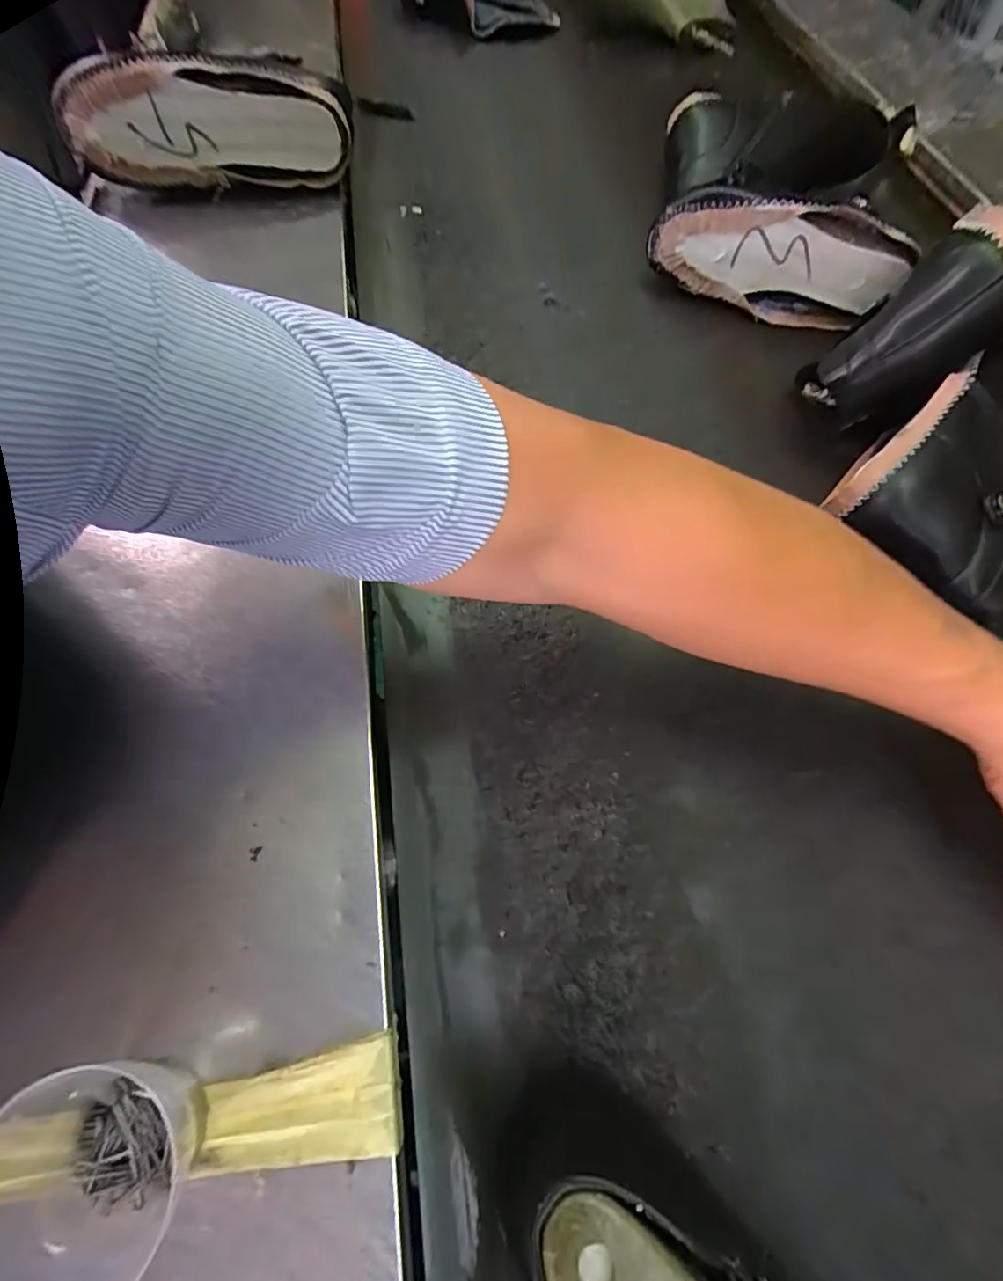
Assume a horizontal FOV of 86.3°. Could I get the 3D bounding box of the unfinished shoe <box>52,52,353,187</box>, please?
[{"bbox_3d":[-0.277,-0.485,0.499,0.245,0.087,0.071,0,62,-2],"label":"unfinished shoe"}]

